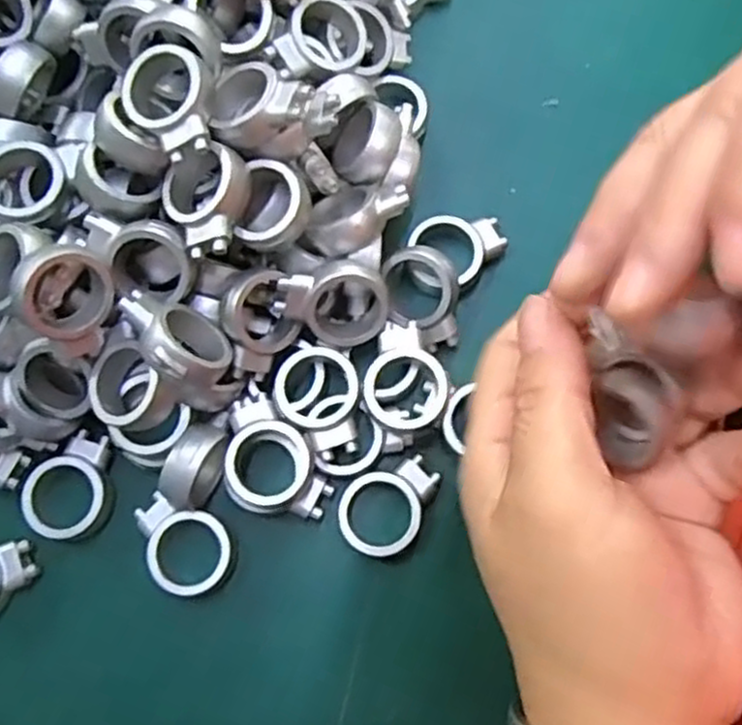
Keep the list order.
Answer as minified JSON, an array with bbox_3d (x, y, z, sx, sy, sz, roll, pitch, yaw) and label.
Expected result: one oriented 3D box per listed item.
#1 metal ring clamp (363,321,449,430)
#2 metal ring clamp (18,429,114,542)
[{"bbox_3d":[0.011,0.004,0.241,0.025,0.013,0.031,7,78,1],"label":"metal ring clamp"},{"bbox_3d":[-0.094,0.038,0.242,0.026,0.006,0.033,18,78,3],"label":"metal ring clamp"}]

